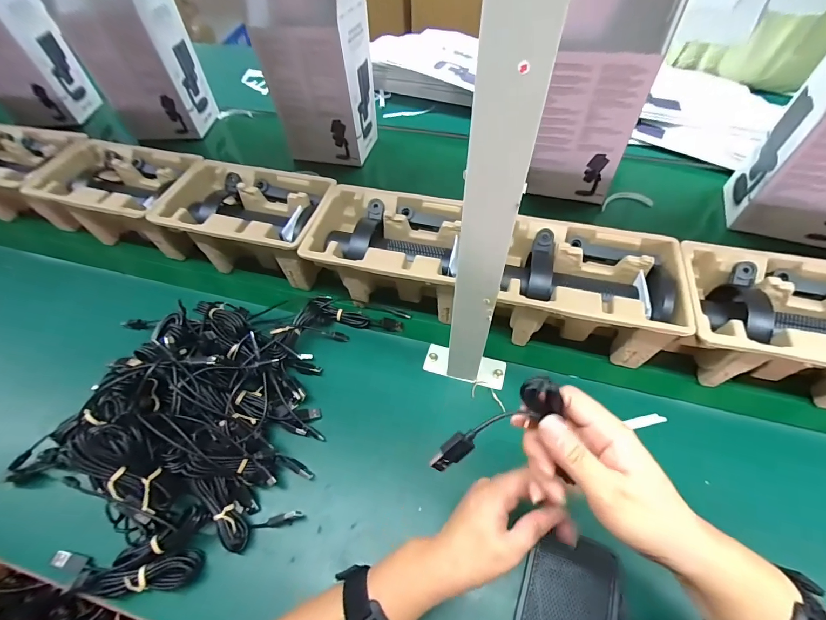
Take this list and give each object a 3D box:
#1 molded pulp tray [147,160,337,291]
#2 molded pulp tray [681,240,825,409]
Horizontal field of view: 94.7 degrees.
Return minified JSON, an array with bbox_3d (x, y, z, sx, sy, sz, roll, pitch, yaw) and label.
[{"bbox_3d":[-0.237,-0.127,0.564,0.231,0.102,0.142,8,56,10],"label":"molded pulp tray"},{"bbox_3d":[0.422,0.021,0.446,0.223,0.101,0.144,12,56,12],"label":"molded pulp tray"}]

